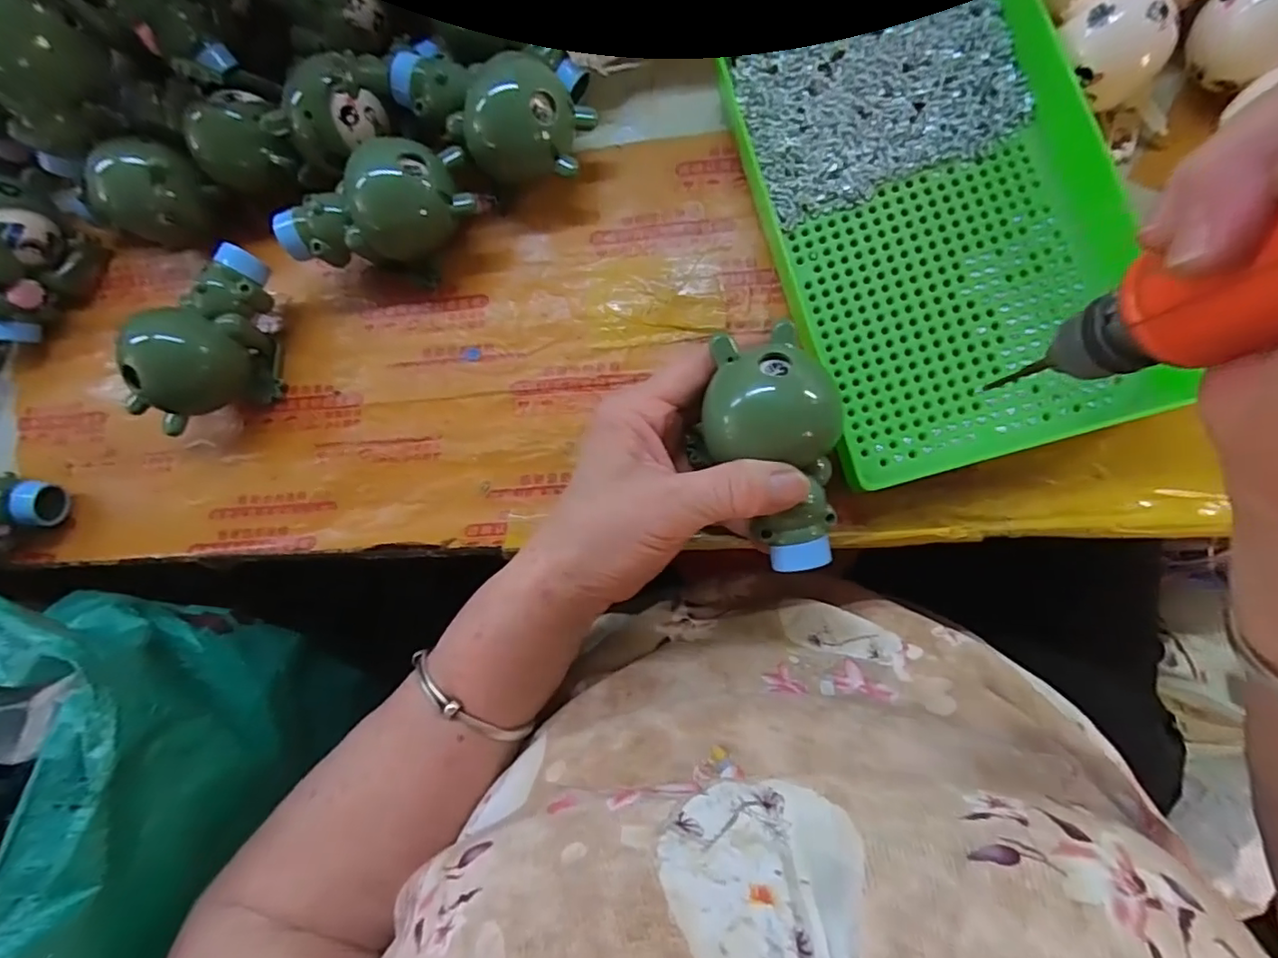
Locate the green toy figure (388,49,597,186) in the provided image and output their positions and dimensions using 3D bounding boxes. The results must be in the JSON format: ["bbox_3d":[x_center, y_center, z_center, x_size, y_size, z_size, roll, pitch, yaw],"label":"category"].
[{"bbox_3d":[-0.074,-0.195,0.314,0.100,0.052,0.061,37,90,10],"label":"green toy figure"}]

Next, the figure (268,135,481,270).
[{"bbox_3d":[-0.139,-0.142,0.317,0.100,0.050,0.048,-17,82,5],"label":"figure"}]

